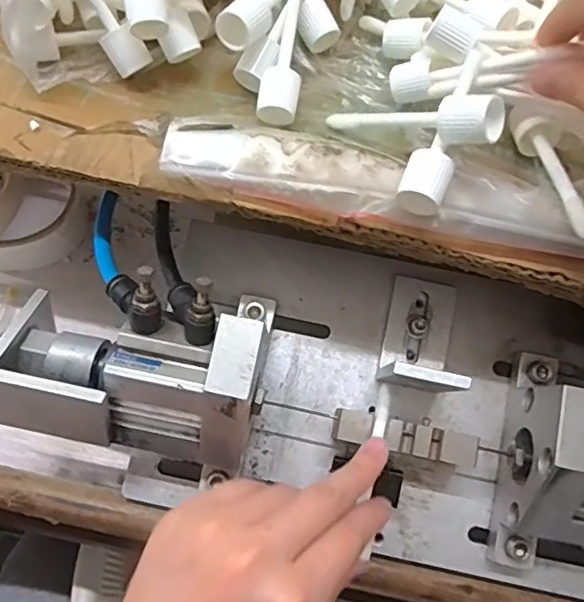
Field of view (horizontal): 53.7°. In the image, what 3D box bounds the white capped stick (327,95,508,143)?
[{"bbox_3d":[0.051,-0.078,0.249,0.022,0.018,0.081,-45,35,-23],"label":"white capped stick"}]

